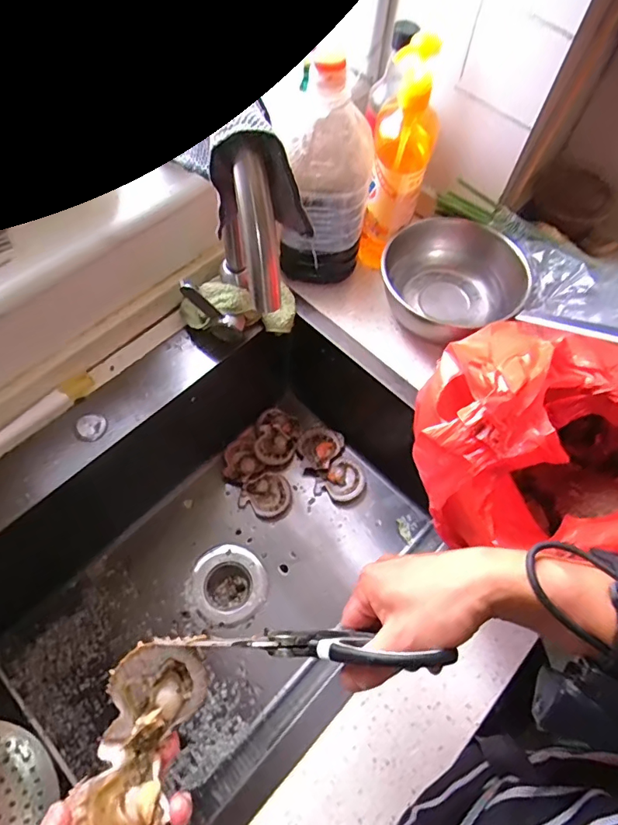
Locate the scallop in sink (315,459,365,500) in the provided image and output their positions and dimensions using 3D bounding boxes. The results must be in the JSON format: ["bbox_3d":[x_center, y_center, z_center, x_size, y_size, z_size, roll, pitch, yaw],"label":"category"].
[{"bbox_3d":[0.052,0.116,0.786,0.067,0.034,0.080,41,69,17],"label":"scallop in sink"}]

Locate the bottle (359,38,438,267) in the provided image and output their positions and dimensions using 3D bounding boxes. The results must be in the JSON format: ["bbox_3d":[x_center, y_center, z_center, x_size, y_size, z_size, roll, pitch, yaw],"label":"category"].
[{"bbox_3d":[0.114,-0.313,0.610,0.068,0.265,0.090,15,63,5],"label":"bottle"}]

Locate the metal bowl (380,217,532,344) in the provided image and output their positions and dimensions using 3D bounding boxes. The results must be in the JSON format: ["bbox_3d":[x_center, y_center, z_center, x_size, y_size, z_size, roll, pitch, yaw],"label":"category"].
[{"bbox_3d":[0.189,-0.169,0.646,0.186,0.076,0.166,18,64,7],"label":"metal bowl"}]

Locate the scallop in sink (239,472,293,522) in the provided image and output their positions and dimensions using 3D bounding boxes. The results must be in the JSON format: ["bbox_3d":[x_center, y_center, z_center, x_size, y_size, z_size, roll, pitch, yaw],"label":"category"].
[{"bbox_3d":[-0.064,0.131,0.764,0.075,0.015,0.071,1,63,-2],"label":"scallop in sink"}]

